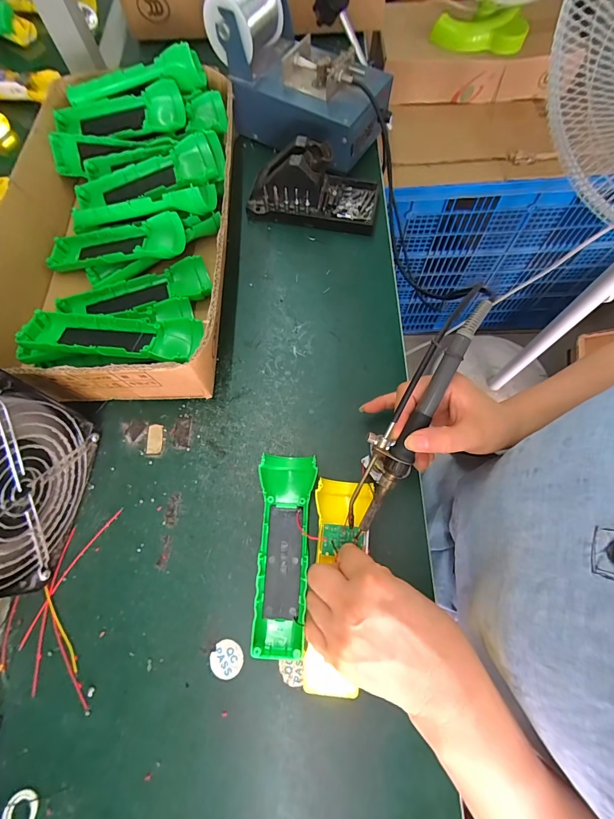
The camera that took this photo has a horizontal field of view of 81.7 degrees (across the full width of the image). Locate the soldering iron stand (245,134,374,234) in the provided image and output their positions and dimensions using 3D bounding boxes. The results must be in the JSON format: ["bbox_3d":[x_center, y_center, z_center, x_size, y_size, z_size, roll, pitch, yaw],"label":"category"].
[{"bbox_3d":[0.009,-0.276,0.431,0.154,0.074,0.074,7,71,3],"label":"soldering iron stand"}]

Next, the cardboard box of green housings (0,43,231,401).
[{"bbox_3d":[-0.201,-0.202,0.392,0.227,0.089,0.386,-2,71,-1],"label":"cardboard box of green housings"}]

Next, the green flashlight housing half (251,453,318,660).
[{"bbox_3d":[-0.020,0.121,0.313,0.046,0.023,0.161,3,72,0],"label":"green flashlight housing half"}]

